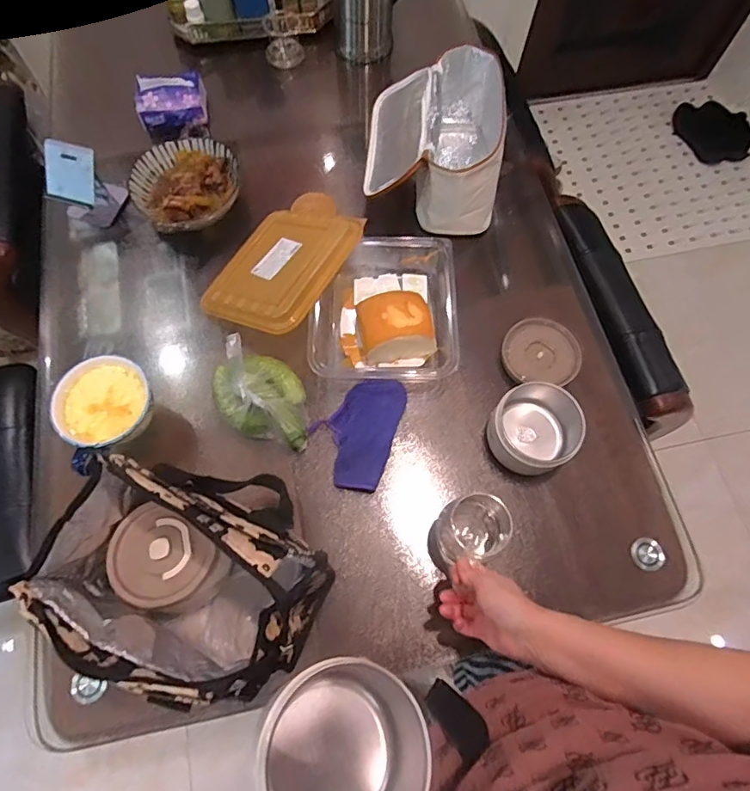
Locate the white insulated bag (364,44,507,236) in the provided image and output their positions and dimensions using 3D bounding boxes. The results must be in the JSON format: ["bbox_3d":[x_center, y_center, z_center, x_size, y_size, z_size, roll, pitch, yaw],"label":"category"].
[{"bbox_3d":[0.102,-0.431,0.860,0.225,0.163,0.276,6,69,1],"label":"white insulated bag"}]

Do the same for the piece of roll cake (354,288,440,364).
[{"bbox_3d":[0.028,-0.106,0.744,0.106,0.056,0.099,-14,70,-6],"label":"piece of roll cake"}]

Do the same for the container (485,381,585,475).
[{"bbox_3d":[0.225,0.050,0.715,0.109,0.094,0.106,-37,75,-14],"label":"container"}]

